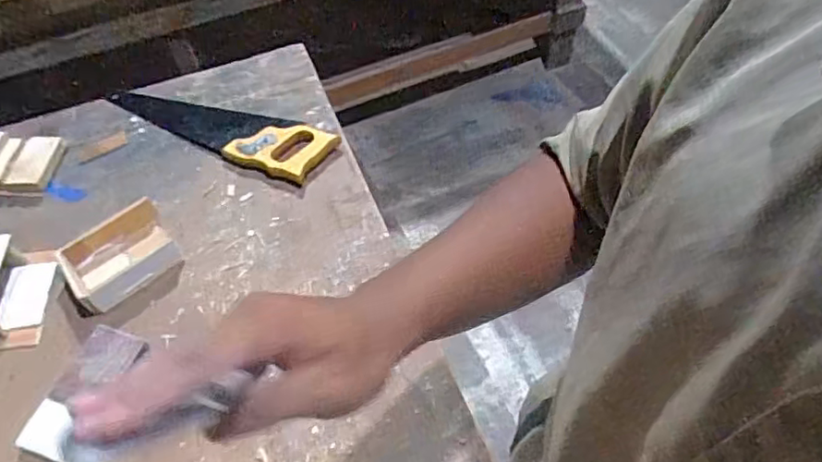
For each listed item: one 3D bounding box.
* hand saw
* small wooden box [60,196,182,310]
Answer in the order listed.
[{"bbox_3d":[-0.298,-0.167,0.937,0.387,0.025,0.102,19,58,16],"label":"hand saw"},{"bbox_3d":[-0.382,0.031,0.803,0.130,0.037,0.109,-36,60,-21],"label":"small wooden box"}]

